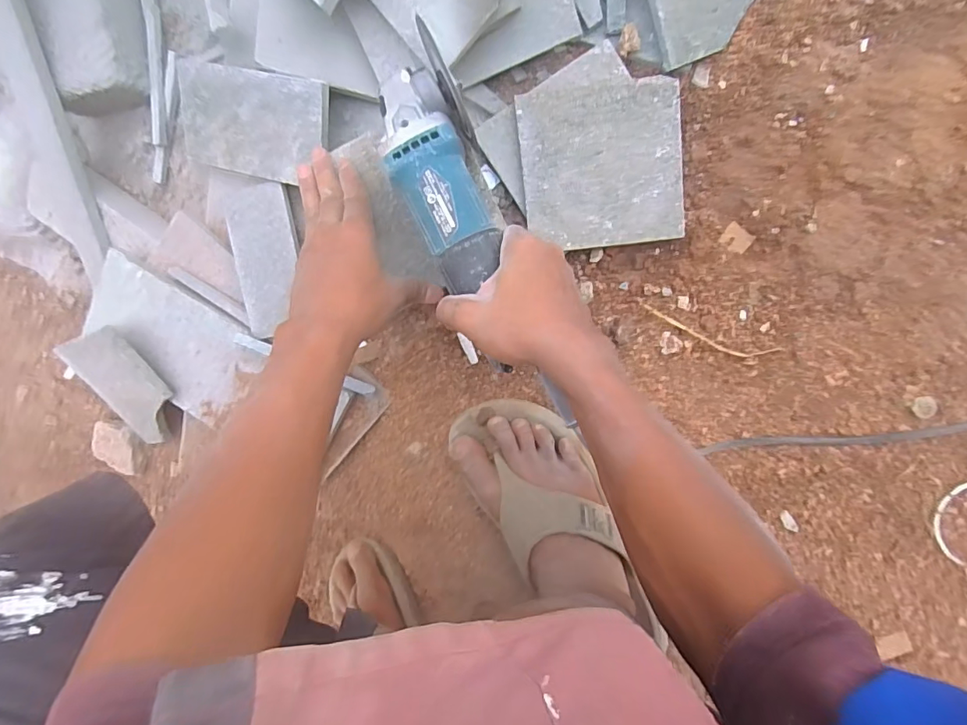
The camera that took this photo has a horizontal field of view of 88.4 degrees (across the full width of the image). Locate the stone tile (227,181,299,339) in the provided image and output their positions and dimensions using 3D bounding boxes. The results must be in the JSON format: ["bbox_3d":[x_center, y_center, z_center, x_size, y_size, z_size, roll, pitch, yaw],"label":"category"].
[{"bbox_3d":[-0.221,-0.105,0.510,0.065,0.014,0.145,-11,96,2],"label":"stone tile"}]

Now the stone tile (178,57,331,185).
[{"bbox_3d":[-0.221,-0.229,0.478,0.148,0.008,0.093,14,118,7],"label":"stone tile"}]

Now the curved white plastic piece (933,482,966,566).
[{"bbox_3d":[0.459,0.143,0.468,0.058,0.006,0.086,42,97,4],"label":"curved white plastic piece"}]

